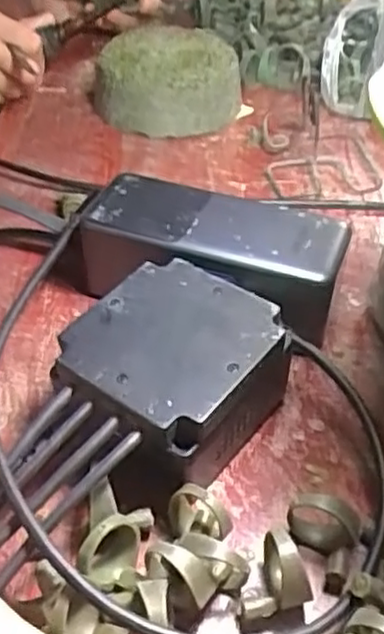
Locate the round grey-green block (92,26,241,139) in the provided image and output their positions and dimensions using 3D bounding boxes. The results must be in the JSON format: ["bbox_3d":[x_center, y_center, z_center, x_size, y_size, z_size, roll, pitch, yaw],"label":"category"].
[{"bbox_3d":[-0.020,-0.180,0.518,0.109,0.048,0.095,-2,42,-2],"label":"round grey-green block"}]

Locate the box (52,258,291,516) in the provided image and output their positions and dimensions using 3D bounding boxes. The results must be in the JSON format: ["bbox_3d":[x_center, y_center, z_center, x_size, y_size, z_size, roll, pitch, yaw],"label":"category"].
[{"bbox_3d":[-0.011,0.031,0.289,0.081,0.054,0.094,23,47,24],"label":"box"}]

